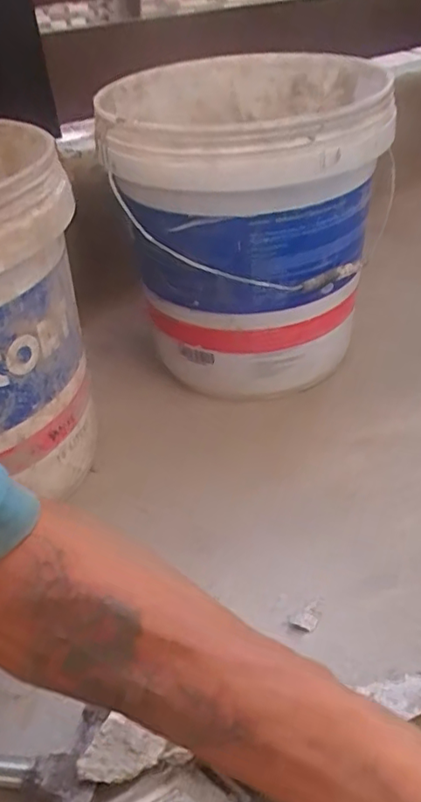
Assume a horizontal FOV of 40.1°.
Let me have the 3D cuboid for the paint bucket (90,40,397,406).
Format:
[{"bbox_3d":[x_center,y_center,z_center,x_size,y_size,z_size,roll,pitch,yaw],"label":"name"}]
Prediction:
[{"bbox_3d":[0.041,-0.194,0.694,0.278,0.338,0.310,0,41,5],"label":"paint bucket"}]

